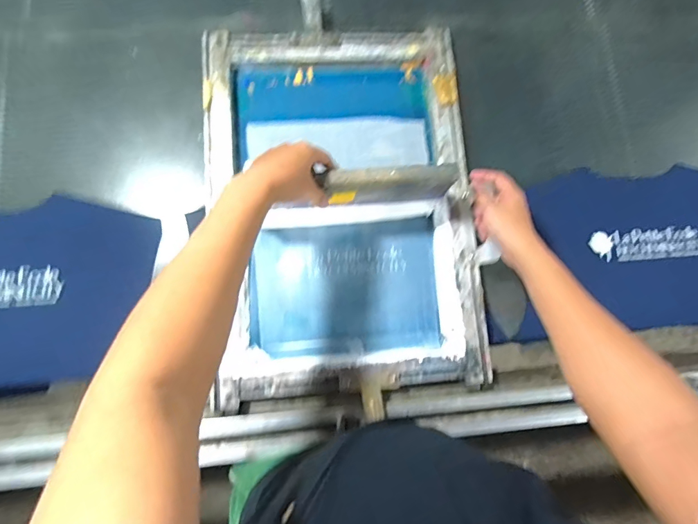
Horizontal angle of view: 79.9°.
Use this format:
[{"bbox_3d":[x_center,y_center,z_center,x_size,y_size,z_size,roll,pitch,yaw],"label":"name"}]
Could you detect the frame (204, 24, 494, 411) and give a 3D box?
[{"bbox_3d":[-0.006,-0.093,0.643,0.390,0.043,0.576,-5,80,-4],"label":"frame"}]

